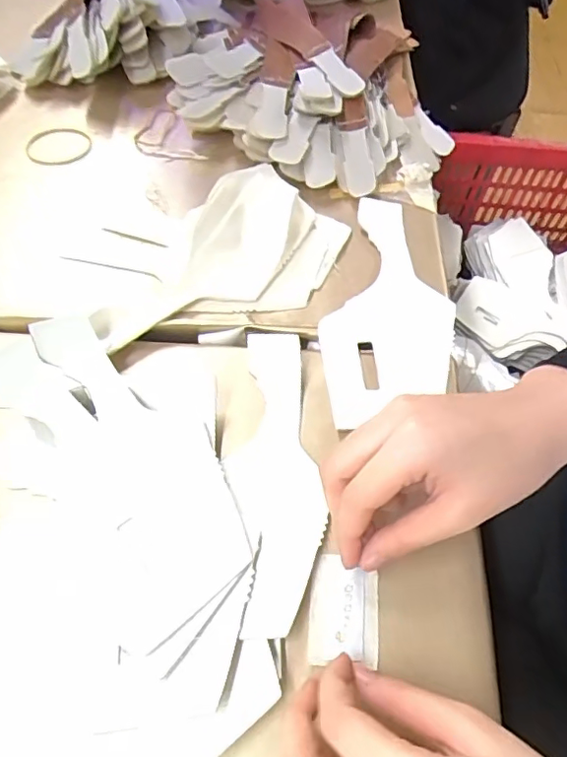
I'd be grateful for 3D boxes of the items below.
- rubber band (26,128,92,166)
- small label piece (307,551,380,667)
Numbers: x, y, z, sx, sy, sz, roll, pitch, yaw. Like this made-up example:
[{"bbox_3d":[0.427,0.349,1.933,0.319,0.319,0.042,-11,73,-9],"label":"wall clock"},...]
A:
[{"bbox_3d":[-0.185,-0.193,0.455,0.051,0.006,0.045,-12,62,-10],"label":"rubber band"},{"bbox_3d":[0.032,0.122,0.294,0.036,0.004,0.052,5,60,1],"label":"small label piece"}]

